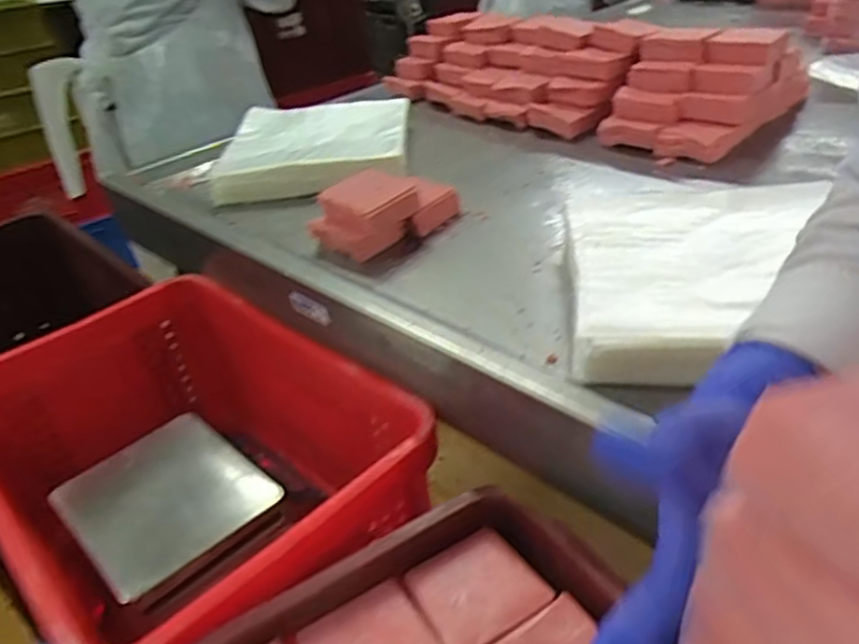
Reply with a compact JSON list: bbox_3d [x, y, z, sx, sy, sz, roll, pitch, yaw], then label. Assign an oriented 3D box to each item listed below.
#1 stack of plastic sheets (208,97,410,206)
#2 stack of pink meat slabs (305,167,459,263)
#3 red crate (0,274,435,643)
[{"bbox_3d":[-0.186,-0.296,1.091,0.294,0.052,0.334,-6,33,0],"label":"stack of plastic sheets"},{"bbox_3d":[-0.054,-0.146,0.832,0.175,0.074,0.086,-29,39,-31],"label":"stack of pink meat slabs"},{"bbox_3d":[-0.279,0.172,0.748,0.518,0.211,0.345,24,43,38],"label":"red crate"}]

